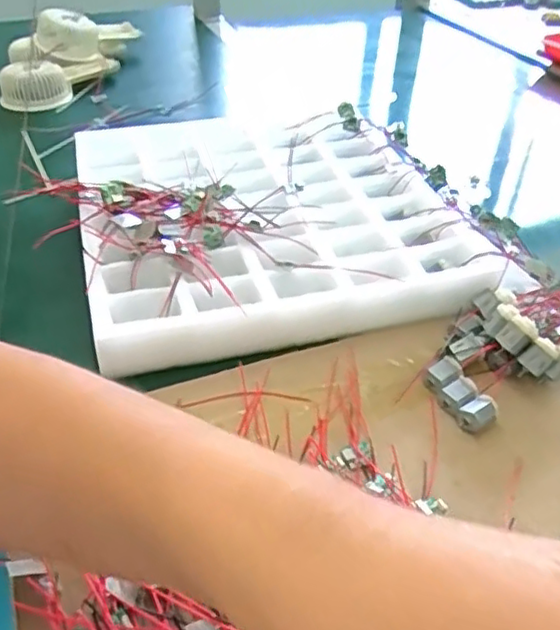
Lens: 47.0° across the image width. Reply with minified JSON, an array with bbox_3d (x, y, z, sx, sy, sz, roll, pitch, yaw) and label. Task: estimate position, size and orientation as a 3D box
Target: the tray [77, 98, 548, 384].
[{"bbox_3d":[-0.011,-0.100,0.579,0.334,0.037,0.345,-11,40,-14],"label":"tray"}]

